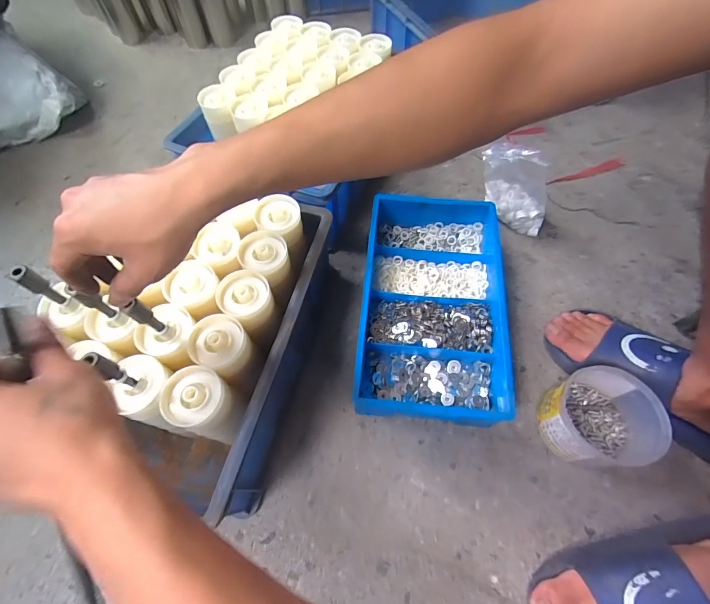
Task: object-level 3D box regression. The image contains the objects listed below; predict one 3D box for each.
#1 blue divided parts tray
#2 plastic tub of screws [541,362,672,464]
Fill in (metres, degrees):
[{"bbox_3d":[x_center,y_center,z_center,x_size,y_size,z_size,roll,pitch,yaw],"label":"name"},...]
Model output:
[{"bbox_3d":[0.116,-0.001,0.546,0.208,0.084,0.358,4,63,4],"label":"blue divided parts tray"},{"bbox_3d":[0.312,0.150,0.462,0.124,0.084,0.110,2,63,3],"label":"plastic tub of screws"}]

